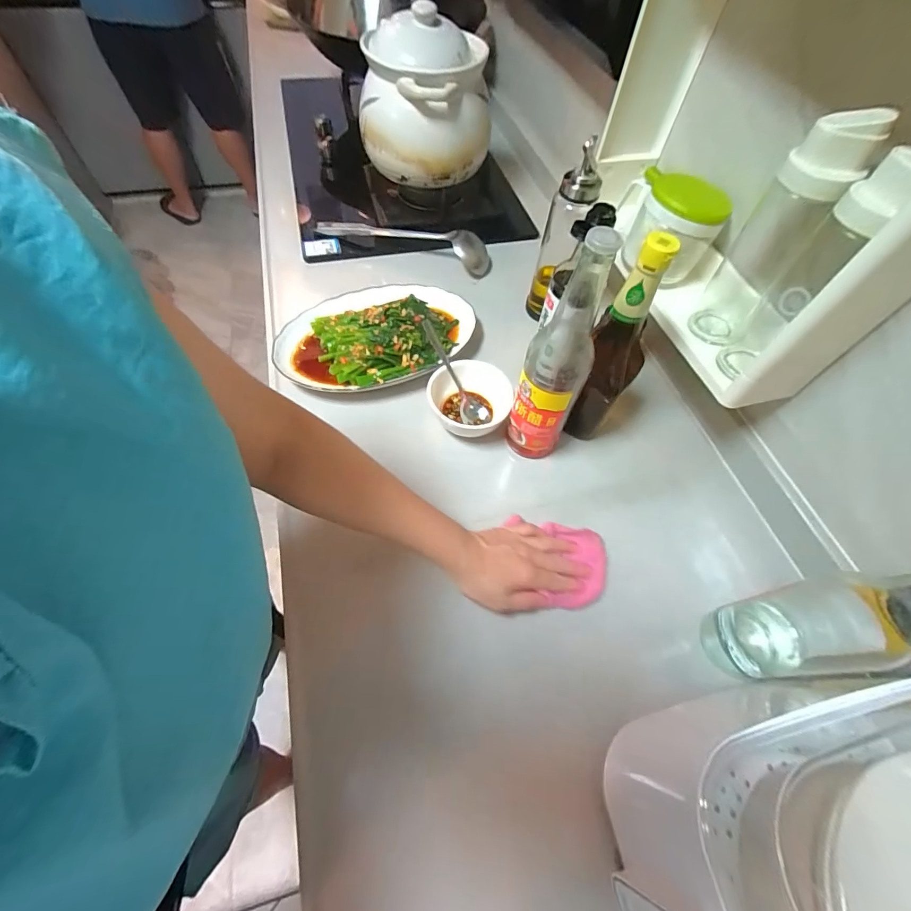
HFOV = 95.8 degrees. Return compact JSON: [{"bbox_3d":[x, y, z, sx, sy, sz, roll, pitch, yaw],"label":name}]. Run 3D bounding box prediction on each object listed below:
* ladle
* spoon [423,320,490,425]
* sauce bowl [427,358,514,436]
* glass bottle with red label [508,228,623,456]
[{"bbox_3d":[-0.096,-0.393,0.744,0.319,0.054,0.053,19,60,7],"label":"ladle"},{"bbox_3d":[-0.005,-0.110,0.568,0.039,0.032,0.155,-27,87,-18],"label":"spoon"},{"bbox_3d":[0.016,-0.071,0.567,0.105,0.069,0.110,2,60,-3],"label":"sauce bowl"},{"bbox_3d":[0.108,-0.096,0.442,0.065,0.283,0.064,20,61,8],"label":"glass bottle with red label"}]

